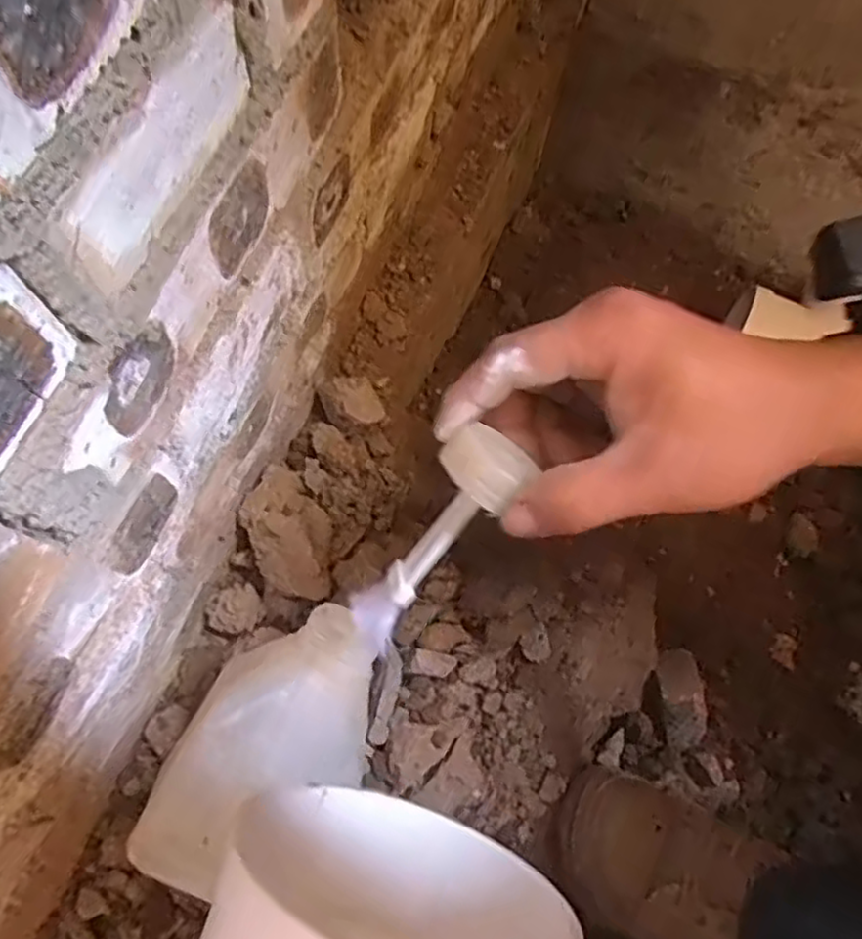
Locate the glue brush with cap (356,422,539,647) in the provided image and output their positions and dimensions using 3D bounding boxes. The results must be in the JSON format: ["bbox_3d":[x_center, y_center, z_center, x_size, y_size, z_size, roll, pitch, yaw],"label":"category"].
[{"bbox_3d":[0.001,0.030,0.305,0.033,0.036,0.104,39,113,11],"label":"glue brush with cap"}]

